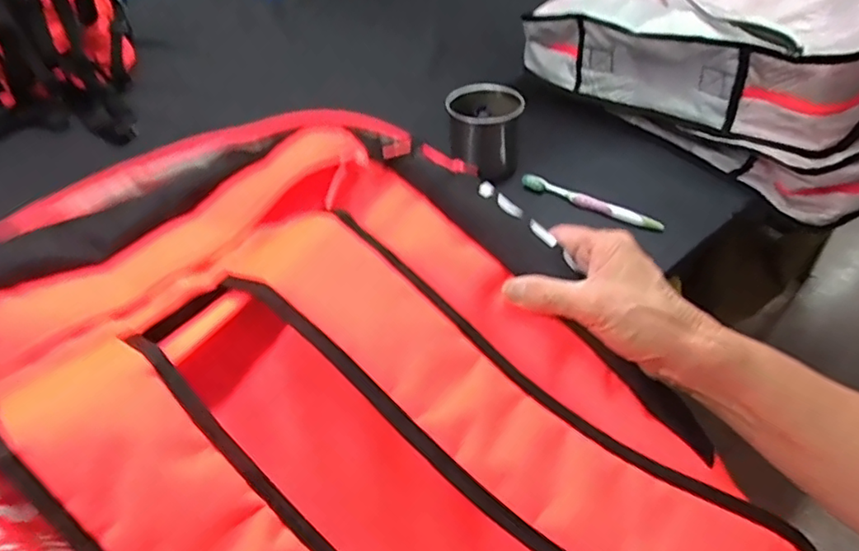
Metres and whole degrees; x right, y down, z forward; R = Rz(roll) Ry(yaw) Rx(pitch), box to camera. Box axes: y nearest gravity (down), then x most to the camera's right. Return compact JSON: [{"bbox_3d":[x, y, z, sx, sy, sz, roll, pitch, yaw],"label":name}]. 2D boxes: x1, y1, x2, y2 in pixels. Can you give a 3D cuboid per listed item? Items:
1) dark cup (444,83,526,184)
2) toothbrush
[{"bbox_3d":[0.077,-0.198,0.796,0.099,0.101,0.087,8,42,13],"label":"dark cup"},{"bbox_3d":[0.203,-0.095,0.736,0.188,0.023,0.011,24,48,28],"label":"toothbrush"}]

